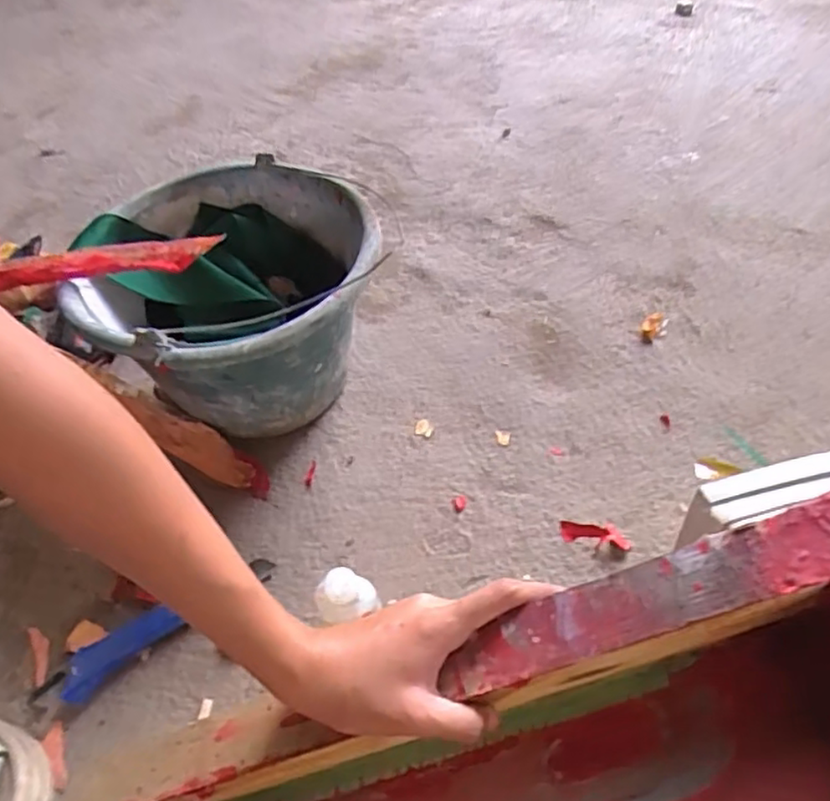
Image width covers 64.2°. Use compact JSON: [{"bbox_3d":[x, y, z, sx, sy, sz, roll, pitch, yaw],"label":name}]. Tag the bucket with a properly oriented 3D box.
[{"bbox_3d":[-0.142,-0.078,0.580,0.216,0.160,0.237,-3,49,3],"label":"bucket"}]

